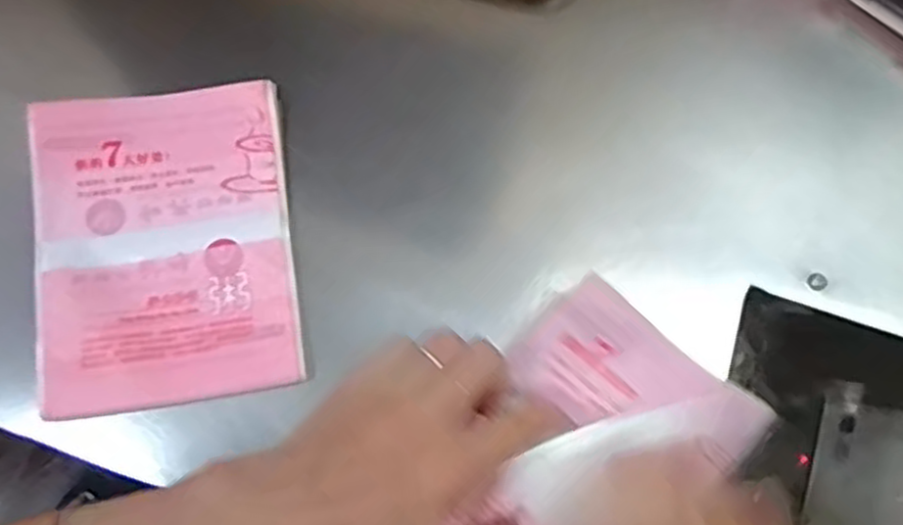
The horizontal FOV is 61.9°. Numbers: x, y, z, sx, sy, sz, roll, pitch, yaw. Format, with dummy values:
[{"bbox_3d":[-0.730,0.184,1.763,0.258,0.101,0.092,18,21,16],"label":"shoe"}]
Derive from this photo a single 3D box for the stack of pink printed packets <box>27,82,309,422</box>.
[{"bbox_3d":[-0.145,-0.010,0.383,0.124,0.017,0.162,-8,73,-3],"label":"stack of pink printed packets"}]

